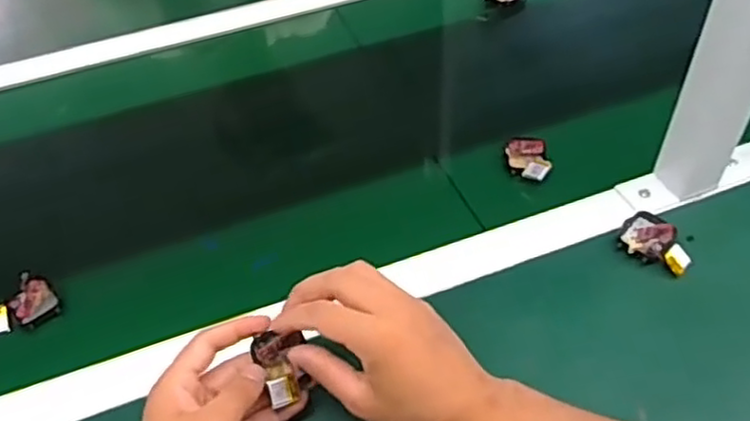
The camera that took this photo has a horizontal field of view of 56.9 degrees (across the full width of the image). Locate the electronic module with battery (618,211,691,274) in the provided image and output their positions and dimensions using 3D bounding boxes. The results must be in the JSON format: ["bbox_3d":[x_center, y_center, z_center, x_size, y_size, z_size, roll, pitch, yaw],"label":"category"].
[{"bbox_3d":[0.232,0.022,0.564,0.056,0.022,0.046,32,57,28],"label":"electronic module with battery"}]

